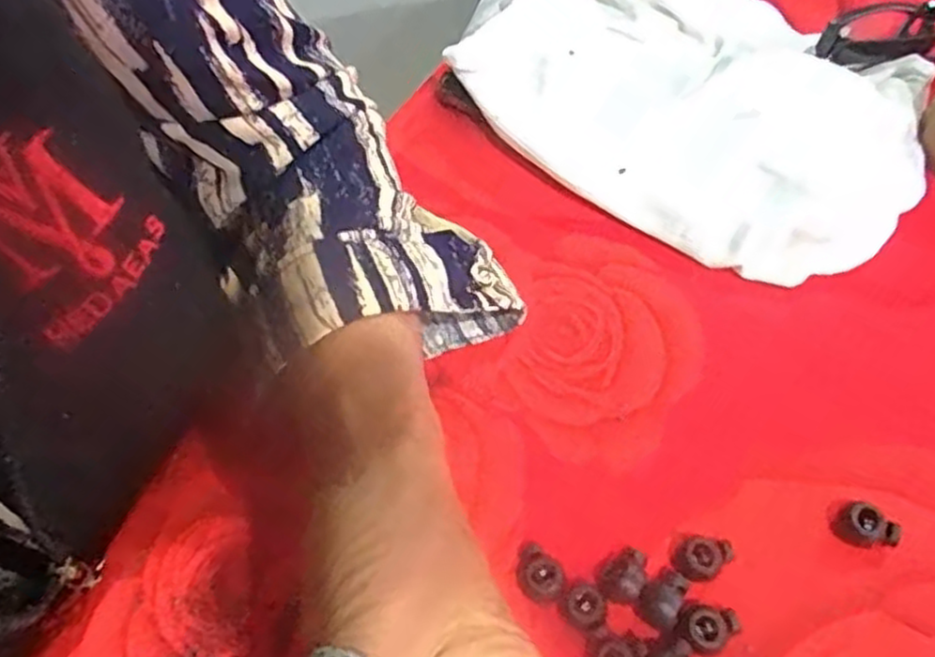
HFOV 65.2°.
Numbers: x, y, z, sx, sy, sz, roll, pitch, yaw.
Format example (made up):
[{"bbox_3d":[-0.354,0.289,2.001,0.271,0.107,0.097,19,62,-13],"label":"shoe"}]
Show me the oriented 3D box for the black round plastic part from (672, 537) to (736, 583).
[{"bbox_3d":[0.082,0.080,0.256,0.020,0.009,0.015,-35,61,-18],"label":"black round plastic part"}]

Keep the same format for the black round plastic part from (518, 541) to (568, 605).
[{"bbox_3d":[0.024,0.087,0.258,0.015,0.008,0.021,-37,61,-19],"label":"black round plastic part"}]

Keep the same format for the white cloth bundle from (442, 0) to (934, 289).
[{"bbox_3d":[0.104,-0.130,0.376,0.174,0.038,0.257,-38,62,-20],"label":"white cloth bundle"}]

